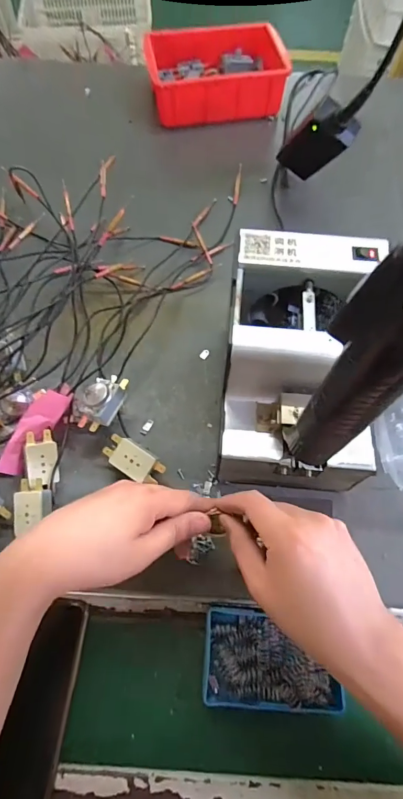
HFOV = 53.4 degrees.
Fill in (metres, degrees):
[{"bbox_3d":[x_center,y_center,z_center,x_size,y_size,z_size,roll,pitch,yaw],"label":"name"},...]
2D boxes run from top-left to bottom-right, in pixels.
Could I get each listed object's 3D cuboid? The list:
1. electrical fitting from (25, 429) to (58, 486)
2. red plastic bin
[{"bbox_3d":[-0.149,0.053,0.372,0.026,0.017,0.047,1,89,-29],"label":"electrical fitting"},{"bbox_3d":[0.021,-0.498,0.612,0.200,0.059,0.143,-7,66,-4],"label":"red plastic bin"}]

